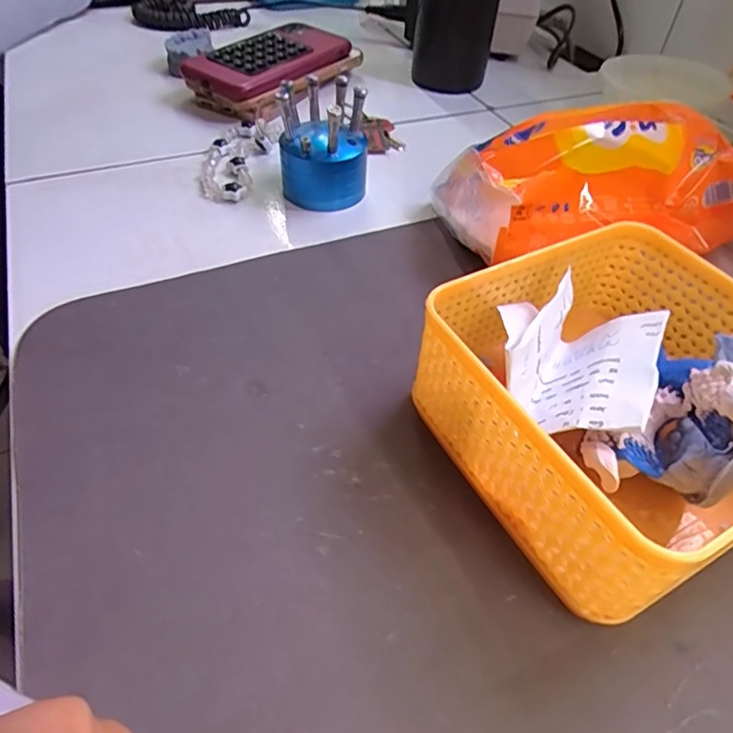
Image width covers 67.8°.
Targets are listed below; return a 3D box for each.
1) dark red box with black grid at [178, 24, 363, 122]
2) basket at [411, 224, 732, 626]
[{"bbox_3d":[-0.081,-0.271,0.488,0.089,0.035,0.152,32,54,24],"label":"dark red box with black grid"},{"bbox_3d":[0.105,0.013,0.227,0.131,0.066,0.130,-23,53,-21],"label":"basket"}]

